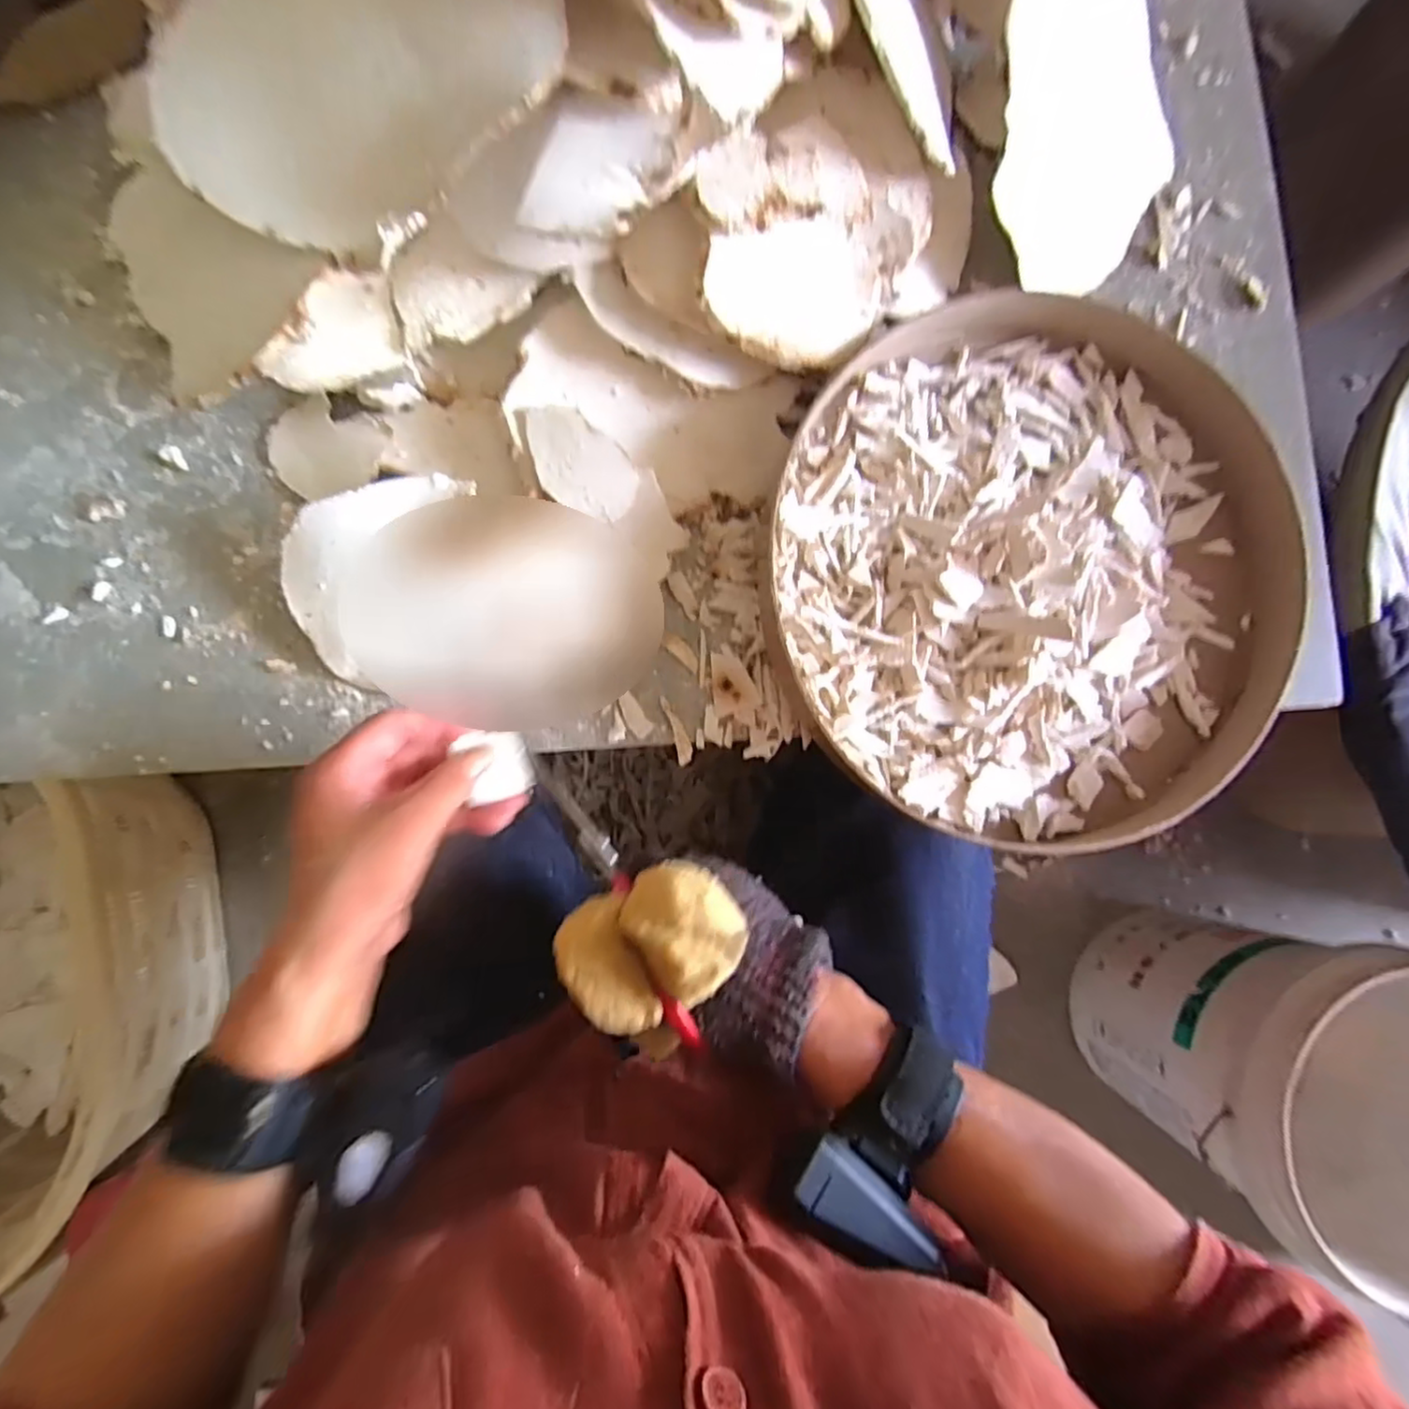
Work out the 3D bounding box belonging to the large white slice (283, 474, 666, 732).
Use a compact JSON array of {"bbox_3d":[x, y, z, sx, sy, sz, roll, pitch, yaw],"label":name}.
[{"bbox_3d":[-0.127,-0.055,0.381,0.198,0.012,0.124,12,101,-9],"label":"large white slice"}]

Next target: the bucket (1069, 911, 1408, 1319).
[{"bbox_3d":[0.599,0.376,0.713,0.254,0.330,0.268,0,84,-2],"label":"bucket"}]

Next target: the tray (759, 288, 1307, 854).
[{"bbox_3d":[0.191,-0.082,0.394,0.299,0.042,0.306,0,84,-2],"label":"tray"}]

